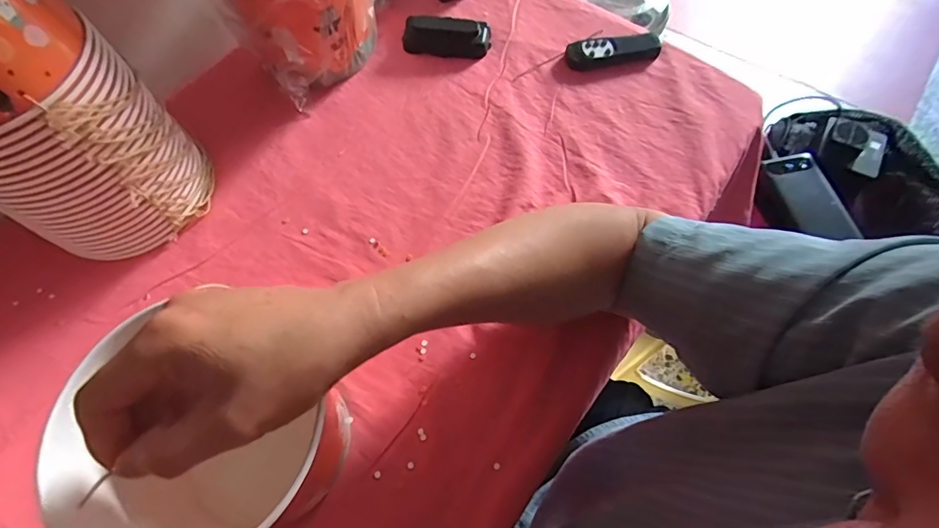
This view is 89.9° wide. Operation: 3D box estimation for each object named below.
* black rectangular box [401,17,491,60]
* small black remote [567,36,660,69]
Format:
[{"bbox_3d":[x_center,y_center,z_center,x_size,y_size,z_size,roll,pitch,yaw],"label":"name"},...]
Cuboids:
[{"bbox_3d":[-0.029,-0.285,0.588,0.104,0.025,0.044,10,65,7],"label":"black rectangular box"},{"bbox_3d":[0.174,-0.260,0.576,0.112,0.016,0.038,-4,64,0],"label":"small black remote"}]

